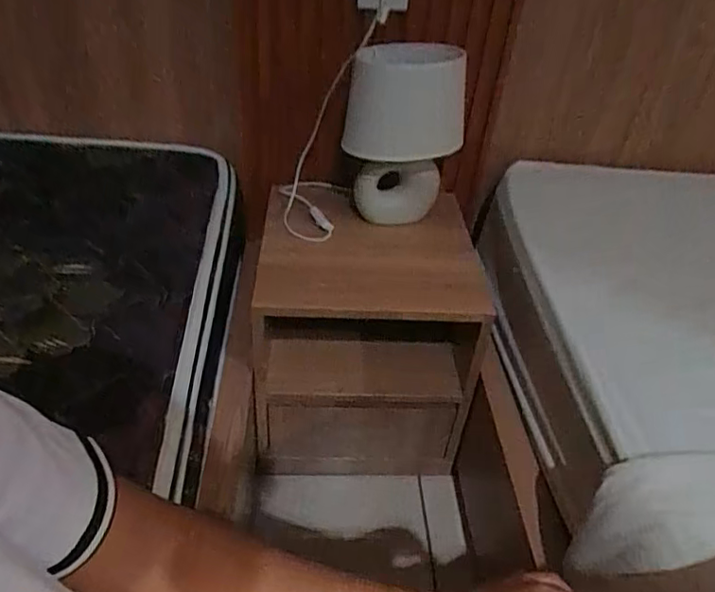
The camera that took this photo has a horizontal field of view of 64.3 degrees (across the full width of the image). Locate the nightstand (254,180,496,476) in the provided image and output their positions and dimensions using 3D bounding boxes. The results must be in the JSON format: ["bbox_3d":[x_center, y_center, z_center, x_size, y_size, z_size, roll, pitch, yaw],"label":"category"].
[{"bbox_3d":[0.010,0.070,1.161,0.400,0.424,0.405,1,39,-4],"label":"nightstand"}]

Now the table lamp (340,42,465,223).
[{"bbox_3d":[0.076,-0.265,1.006,0.189,0.325,0.174,8,39,3],"label":"table lamp"}]

